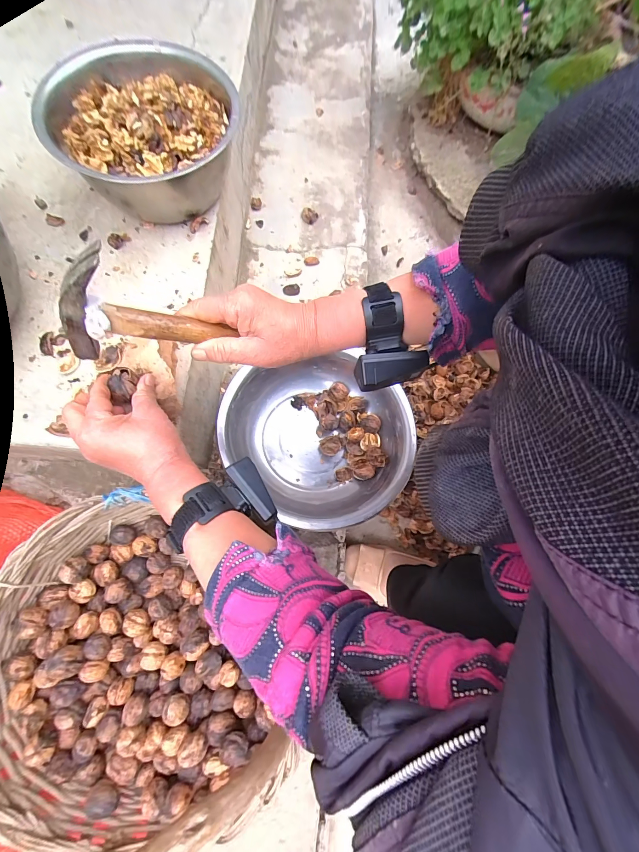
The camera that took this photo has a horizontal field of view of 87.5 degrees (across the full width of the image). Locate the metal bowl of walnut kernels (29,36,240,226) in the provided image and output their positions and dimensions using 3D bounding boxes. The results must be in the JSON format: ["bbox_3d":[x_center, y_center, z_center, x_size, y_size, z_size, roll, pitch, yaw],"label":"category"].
[{"bbox_3d":[-0.242,-0.409,0.476,0.231,0.111,0.256,-37,78,-11],"label":"metal bowl of walnut kernels"}]

